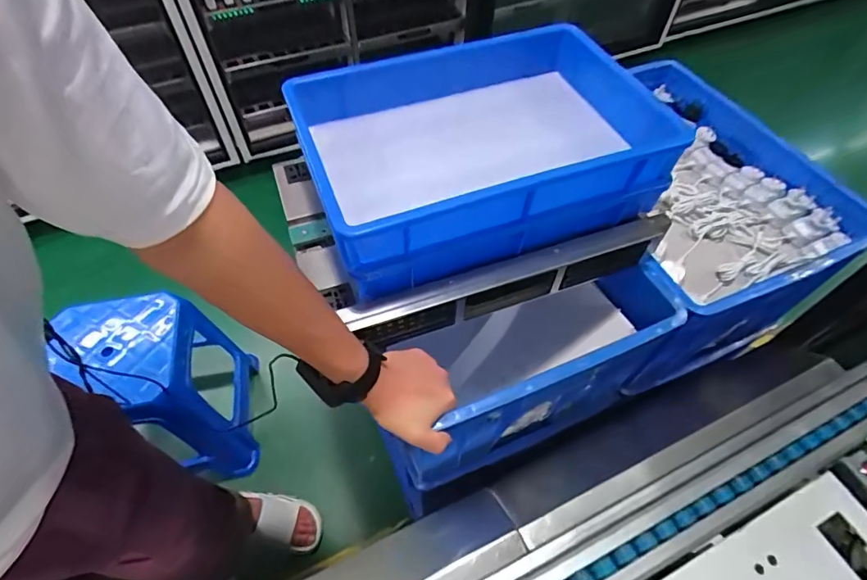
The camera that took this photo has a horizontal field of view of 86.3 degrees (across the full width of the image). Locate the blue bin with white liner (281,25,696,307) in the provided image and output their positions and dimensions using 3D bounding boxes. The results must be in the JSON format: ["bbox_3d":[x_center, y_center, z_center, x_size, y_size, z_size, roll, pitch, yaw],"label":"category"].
[{"bbox_3d":[0.053,-0.200,0.623,0.423,0.141,0.317,-16,56,-12],"label":"blue bin with white liner"}]

